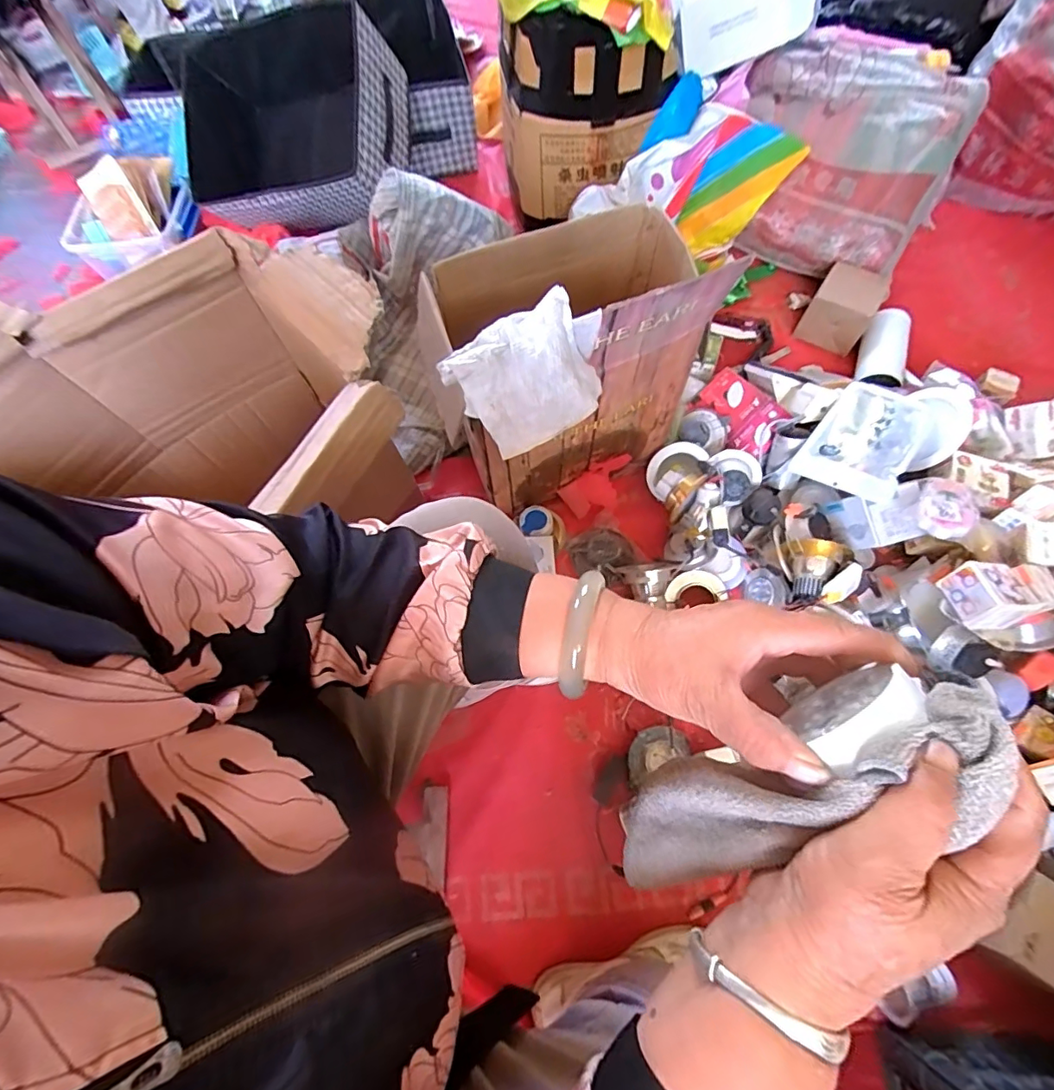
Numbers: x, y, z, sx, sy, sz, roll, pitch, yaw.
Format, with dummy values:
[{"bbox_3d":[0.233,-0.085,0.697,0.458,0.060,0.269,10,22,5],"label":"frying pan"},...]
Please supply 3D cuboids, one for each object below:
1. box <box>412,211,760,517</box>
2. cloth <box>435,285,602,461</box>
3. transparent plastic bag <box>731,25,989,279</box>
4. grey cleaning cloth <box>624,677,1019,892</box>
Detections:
[{"bbox_3d":[0.058,-0.265,0.727,0.347,0.392,0.271,-19,67,-6],"label":"box"},{"bbox_3d":[-0.003,-0.159,0.492,0.142,0.089,0.102,-19,66,-5],"label":"cloth"},{"bbox_3d":[0.586,-0.721,0.980,0.387,0.249,0.273,17,68,10],"label":"transparent plastic bag"},{"bbox_3d":[0.114,0.117,0.235,0.182,0.031,0.054,-36,63,30],"label":"grey cleaning cloth"}]

